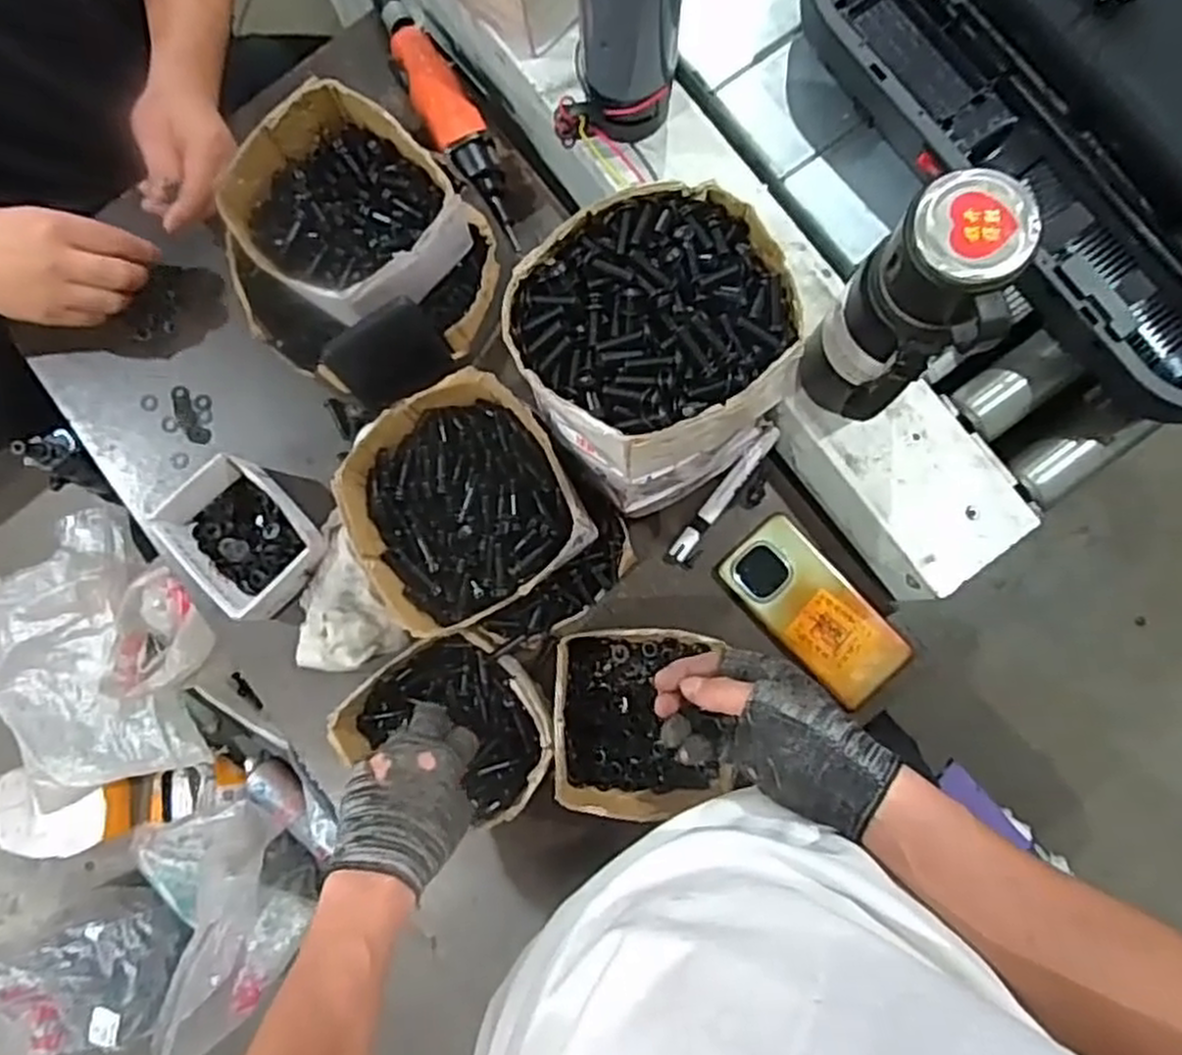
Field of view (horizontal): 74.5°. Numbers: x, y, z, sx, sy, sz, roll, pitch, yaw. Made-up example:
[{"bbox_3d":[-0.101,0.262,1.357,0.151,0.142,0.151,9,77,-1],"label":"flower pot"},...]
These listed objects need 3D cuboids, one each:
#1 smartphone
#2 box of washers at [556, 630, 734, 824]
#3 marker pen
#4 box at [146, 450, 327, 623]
[{"bbox_3d":[0.189,0.071,0.657,0.076,0.014,0.162,-42,84,-3],"label":"smartphone"},{"bbox_3d":[0.036,0.155,0.627,0.125,0.072,0.142,-4,84,1],"label":"box of washers"},{"bbox_3d":[0.115,-0.030,0.668,0.019,0.018,0.142,38,86,5],"label":"marker pen"},{"bbox_3d":[-0.294,0.006,0.665,0.095,0.064,0.133,-43,84,-3],"label":"box"}]

